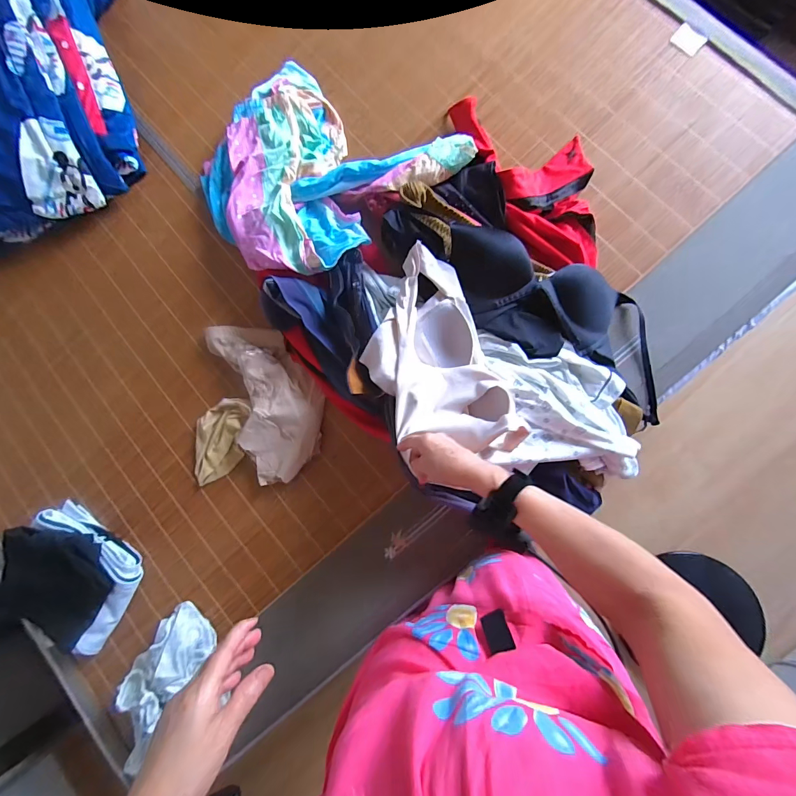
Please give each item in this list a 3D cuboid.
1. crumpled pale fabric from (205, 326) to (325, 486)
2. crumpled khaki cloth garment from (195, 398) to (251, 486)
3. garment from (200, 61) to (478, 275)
[{"bbox_3d":[-0.261,-0.013,0.746,0.185,0.048,0.340,-30,83,6],"label":"crumpled pale fabric"},{"bbox_3d":[-0.360,0.088,0.761,0.106,0.029,0.181,15,89,9],"label":"crumpled khaki cloth garment"},{"bbox_3d":[-0.170,-0.441,0.737,0.459,0.085,0.429,43,94,8],"label":"garment"}]

